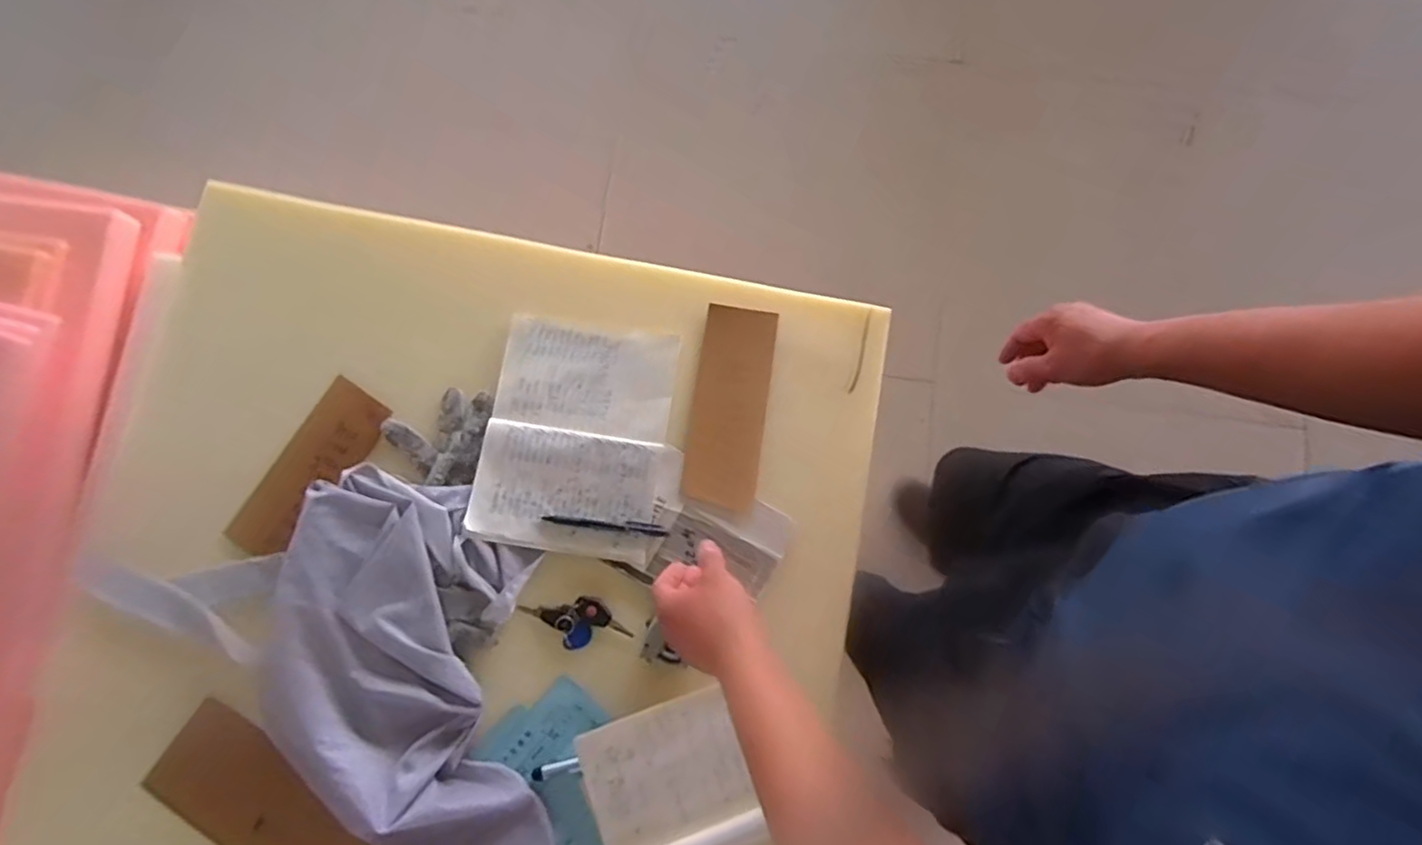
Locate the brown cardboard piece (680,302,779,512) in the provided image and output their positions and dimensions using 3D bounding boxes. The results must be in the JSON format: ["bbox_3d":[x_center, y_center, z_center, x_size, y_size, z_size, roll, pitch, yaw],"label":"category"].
[{"bbox_3d":[0.022,-0.022,0.758,0.086,0.007,0.231,10,80,-8],"label":"brown cardboard piece"}]

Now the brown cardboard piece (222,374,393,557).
[{"bbox_3d":[-0.443,0.052,0.715,0.086,0.008,0.204,32,80,9],"label":"brown cardboard piece"}]

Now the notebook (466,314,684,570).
[{"bbox_3d":[-0.139,0.017,0.730,0.214,0.011,0.256,10,79,-6],"label":"notebook"}]

